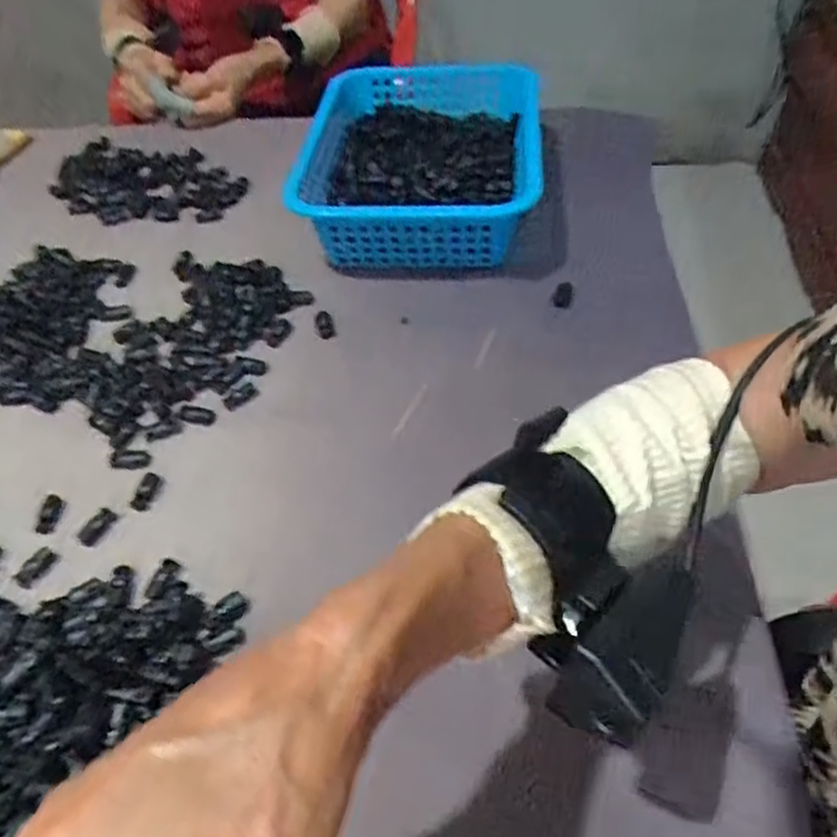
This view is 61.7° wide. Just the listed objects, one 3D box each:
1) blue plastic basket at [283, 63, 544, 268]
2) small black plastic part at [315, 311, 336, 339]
[{"bbox_3d":[0.003,-0.252,0.691,0.216,0.091,0.277,2,48,6],"label":"blue plastic basket"},{"bbox_3d":[-0.080,-0.078,0.600,0.015,0.016,0.025,-15,48,-9],"label":"small black plastic part"}]

